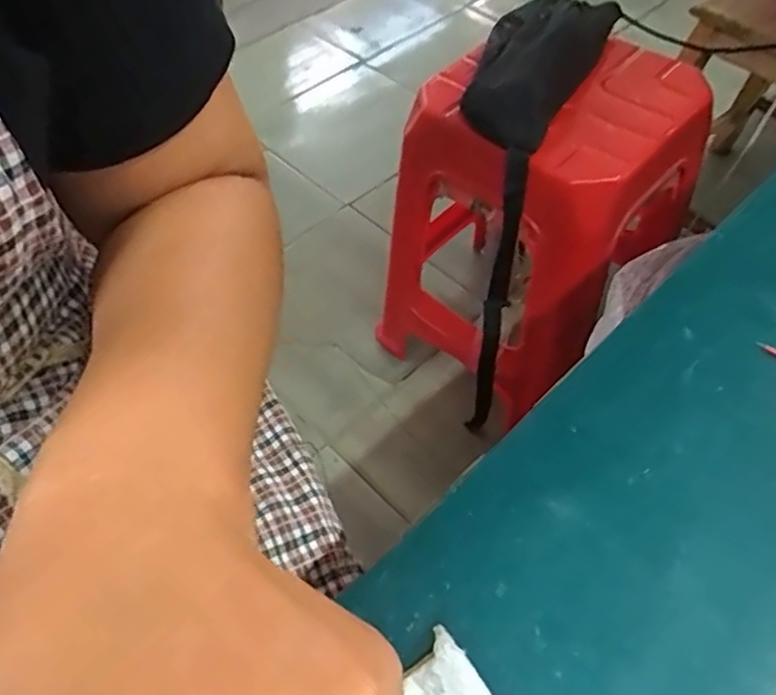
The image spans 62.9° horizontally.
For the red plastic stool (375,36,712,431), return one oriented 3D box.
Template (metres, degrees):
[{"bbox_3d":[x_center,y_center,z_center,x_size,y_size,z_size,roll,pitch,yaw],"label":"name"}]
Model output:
[{"bbox_3d":[0.199,-0.171,0.898,0.324,0.488,0.314,-39,61,-23],"label":"red plastic stool"}]

